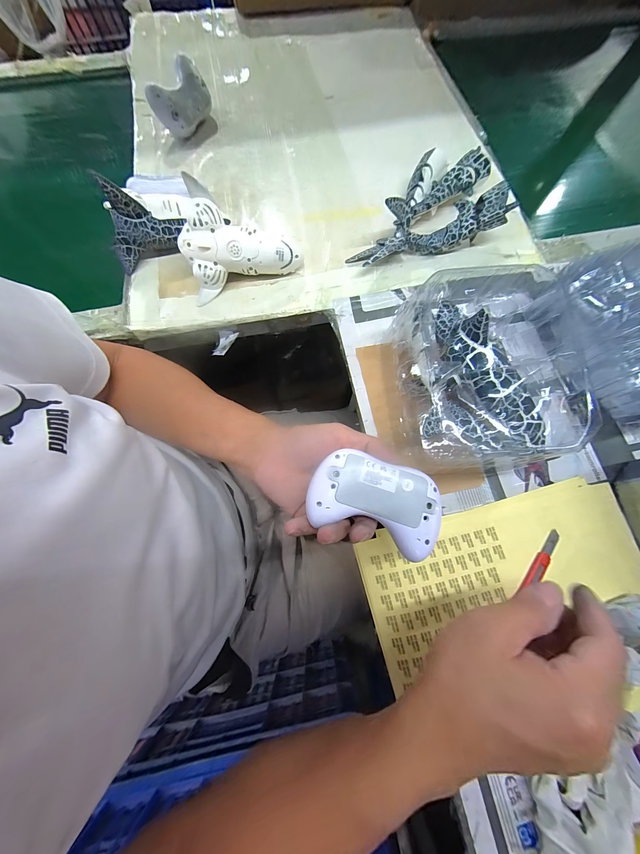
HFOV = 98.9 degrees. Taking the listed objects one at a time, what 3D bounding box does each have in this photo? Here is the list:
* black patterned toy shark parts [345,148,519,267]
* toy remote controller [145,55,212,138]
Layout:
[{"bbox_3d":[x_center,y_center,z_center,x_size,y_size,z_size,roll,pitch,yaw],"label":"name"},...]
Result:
[{"bbox_3d":[0.147,-0.323,0.400,0.232,0.069,0.151,-13,74,-5],"label":"black patterned toy shark parts"},{"bbox_3d":[-0.239,-0.568,0.479,0.104,0.059,0.063,-37,78,-11],"label":"toy remote controller"}]

